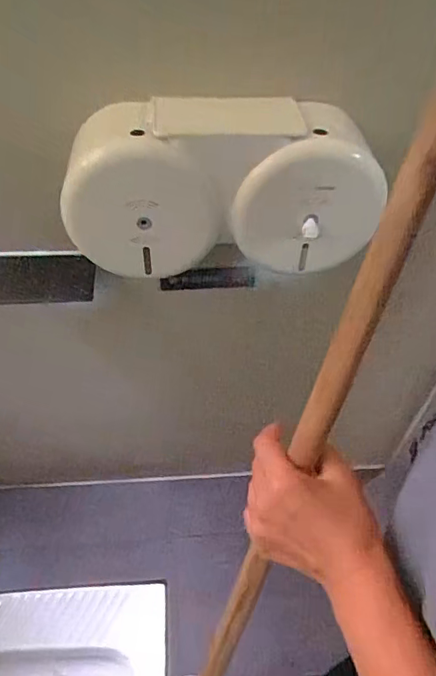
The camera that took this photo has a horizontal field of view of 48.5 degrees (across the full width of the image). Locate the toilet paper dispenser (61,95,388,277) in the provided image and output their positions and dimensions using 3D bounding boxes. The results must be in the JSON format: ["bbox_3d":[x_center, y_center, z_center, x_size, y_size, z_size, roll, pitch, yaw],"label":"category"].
[{"bbox_3d":[0.003,-0.193,0.602,0.357,0.178,0.144,-5,49,-7],"label":"toilet paper dispenser"}]

